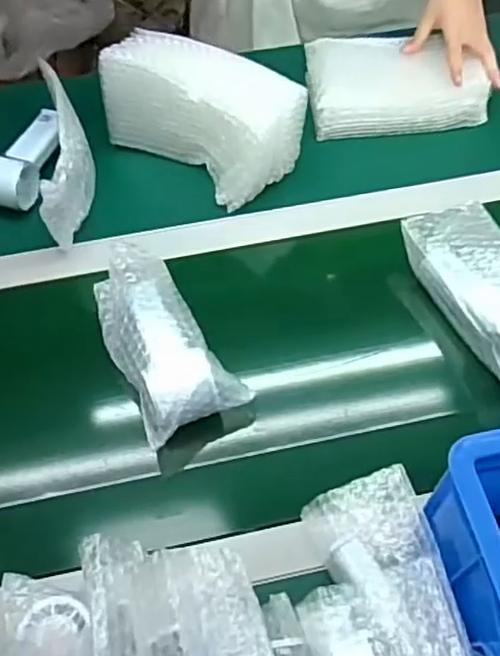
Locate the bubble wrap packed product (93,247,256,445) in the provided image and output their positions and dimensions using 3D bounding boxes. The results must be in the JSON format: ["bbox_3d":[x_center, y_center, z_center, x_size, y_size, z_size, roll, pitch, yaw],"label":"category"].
[{"bbox_3d":[-0.090,0.006,0.611,0.092,0.040,0.195,-28,63,-15],"label":"bubble wrap packed product"}]

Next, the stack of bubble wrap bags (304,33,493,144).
[{"bbox_3d":[0.182,-0.301,0.806,0.215,0.053,0.128,-3,59,-1],"label":"stack of bubble wrap bags"}]

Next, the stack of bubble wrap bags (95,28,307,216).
[{"bbox_3d":[-0.055,-0.235,0.726,0.211,0.112,0.094,29,64,17],"label":"stack of bubble wrap bags"}]

